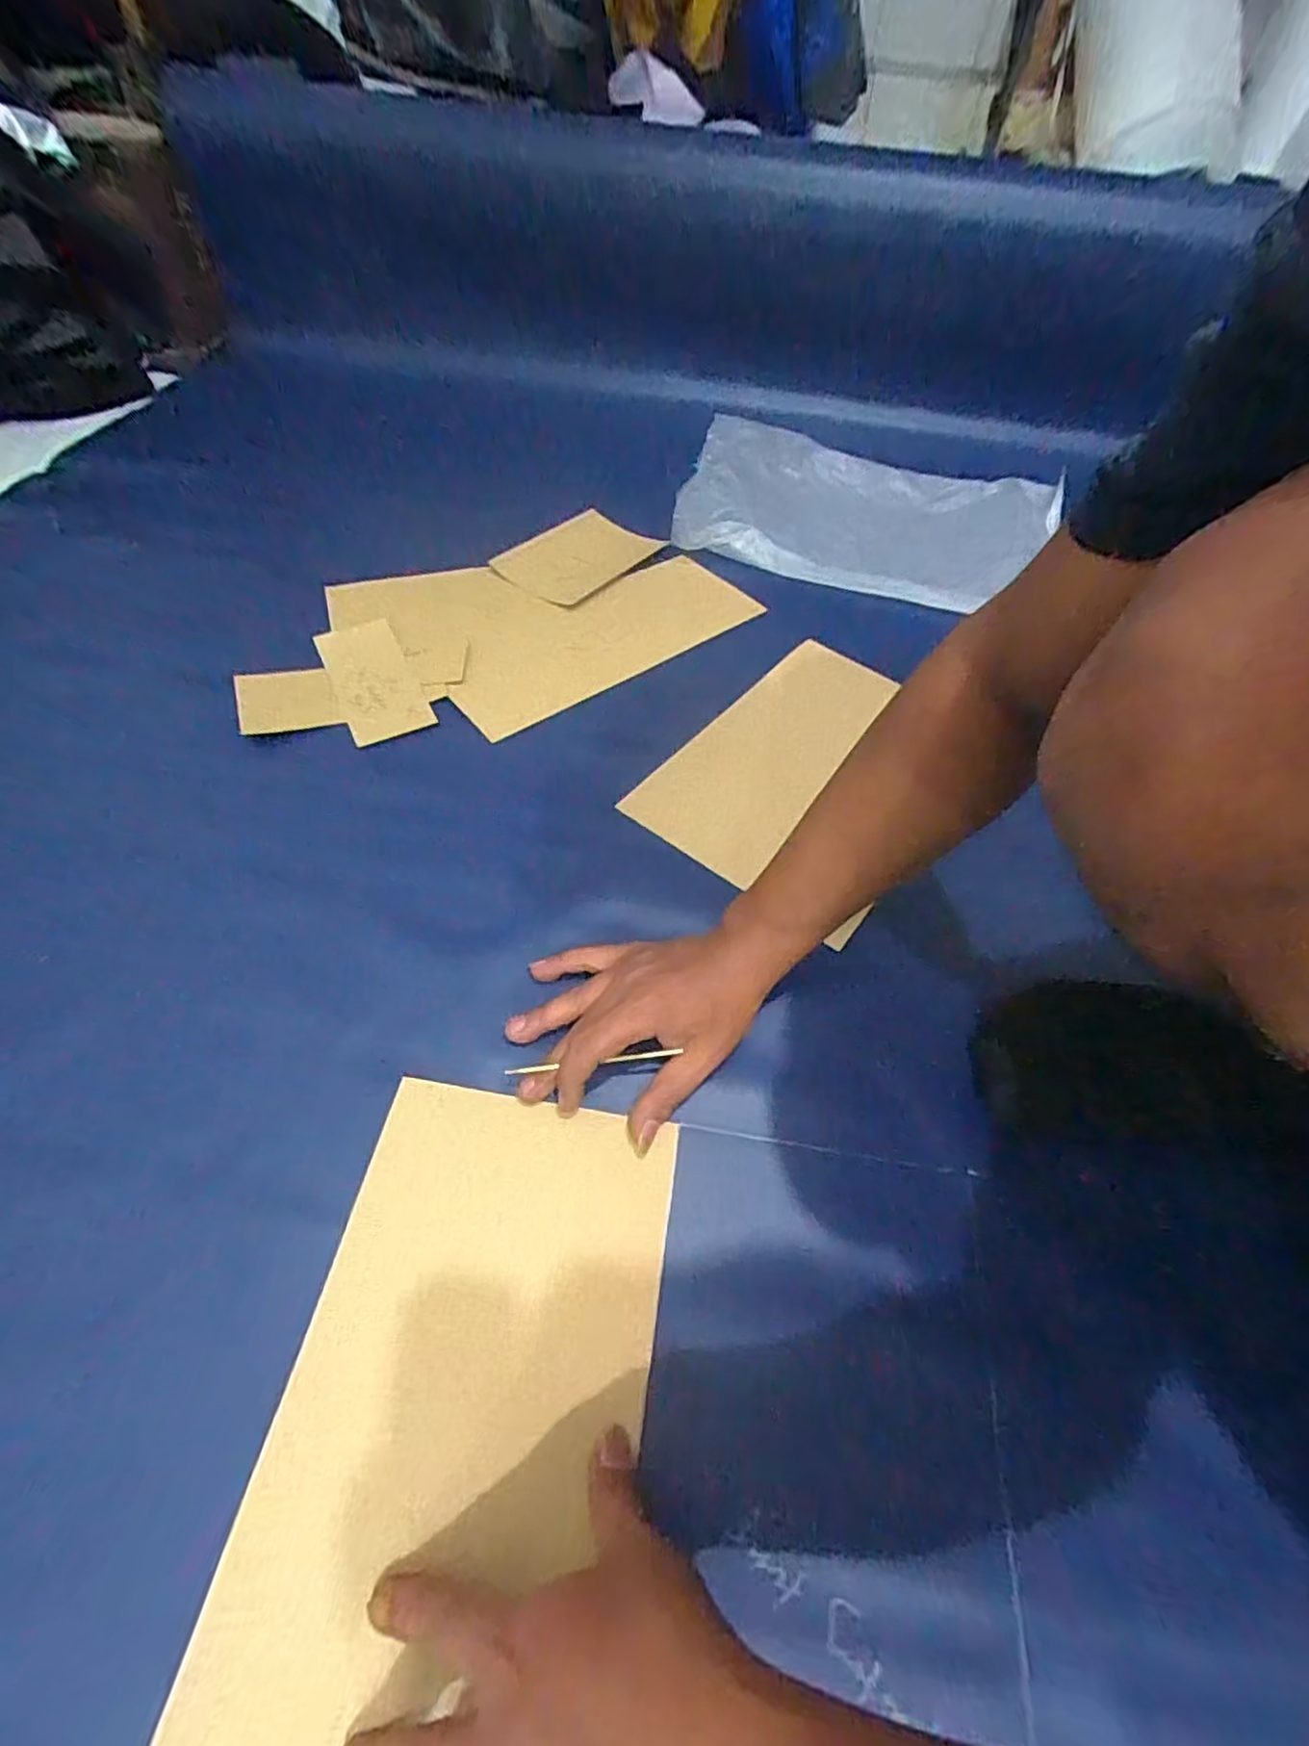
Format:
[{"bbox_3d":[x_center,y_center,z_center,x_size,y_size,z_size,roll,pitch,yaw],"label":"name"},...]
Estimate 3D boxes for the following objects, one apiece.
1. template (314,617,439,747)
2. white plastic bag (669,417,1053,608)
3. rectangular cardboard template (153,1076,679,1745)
[{"bbox_3d":[-0.257,-0.180,0.606,0.069,0.008,0.152,-23,63,-18],"label":"template"},{"bbox_3d":[0.272,-0.461,0.830,0.439,0.045,0.313,14,55,6],"label":"white plastic bag"},{"bbox_3d":[-0.092,0.258,0.315,0.167,0.010,0.293,9,54,2],"label":"rectangular cardboard template"}]

